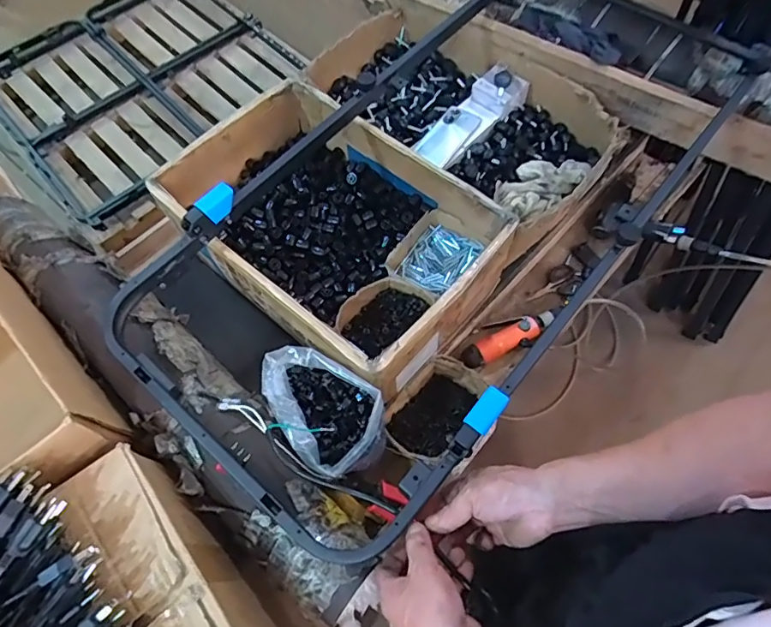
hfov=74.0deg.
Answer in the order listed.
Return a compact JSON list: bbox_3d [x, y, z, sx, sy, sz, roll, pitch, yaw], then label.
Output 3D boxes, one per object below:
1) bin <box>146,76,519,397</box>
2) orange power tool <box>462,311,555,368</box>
[{"bbox_3d":[-0.090,-0.149,0.879,0.539,0.142,0.362,41,72,20],"label":"bin"},{"bbox_3d":[0.215,0.048,0.910,0.179,0.044,0.053,-22,65,-8],"label":"orange power tool"}]

